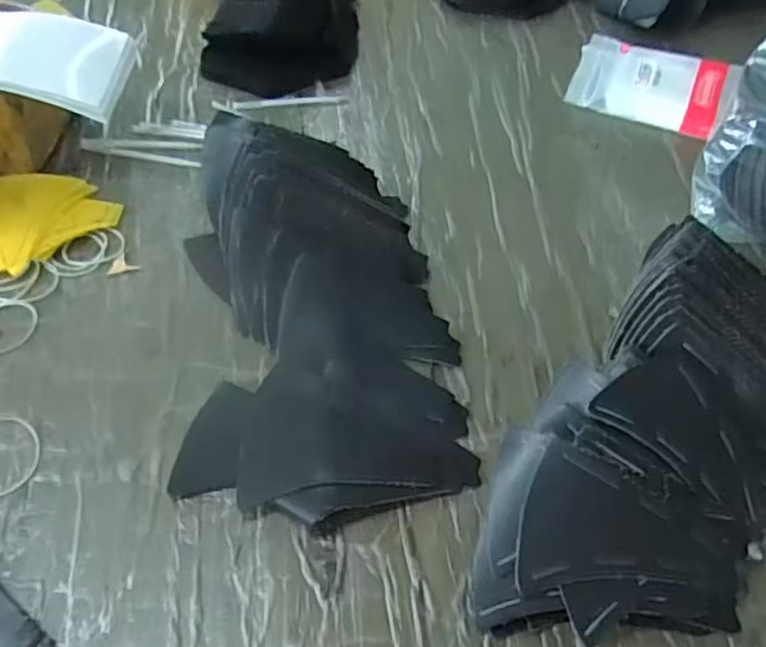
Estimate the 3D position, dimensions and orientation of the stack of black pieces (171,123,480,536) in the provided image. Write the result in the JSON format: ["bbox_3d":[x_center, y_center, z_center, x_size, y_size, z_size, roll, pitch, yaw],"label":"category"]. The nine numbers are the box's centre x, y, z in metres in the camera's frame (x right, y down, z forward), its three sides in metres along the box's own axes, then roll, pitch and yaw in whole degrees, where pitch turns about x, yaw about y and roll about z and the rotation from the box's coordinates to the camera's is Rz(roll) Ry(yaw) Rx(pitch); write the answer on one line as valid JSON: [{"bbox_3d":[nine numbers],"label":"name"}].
[{"bbox_3d":[-0.047,-0.025,0.483,0.193,0.060,0.322,-3,54,-7],"label":"stack of black pieces"}]

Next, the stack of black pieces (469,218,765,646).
[{"bbox_3d":[0.185,0.070,0.424,0.159,0.087,0.310,33,54,22],"label":"stack of black pieces"}]

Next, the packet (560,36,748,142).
[{"bbox_3d":[0.271,-0.244,0.680,0.149,0.013,0.108,22,66,16],"label":"packet"}]

